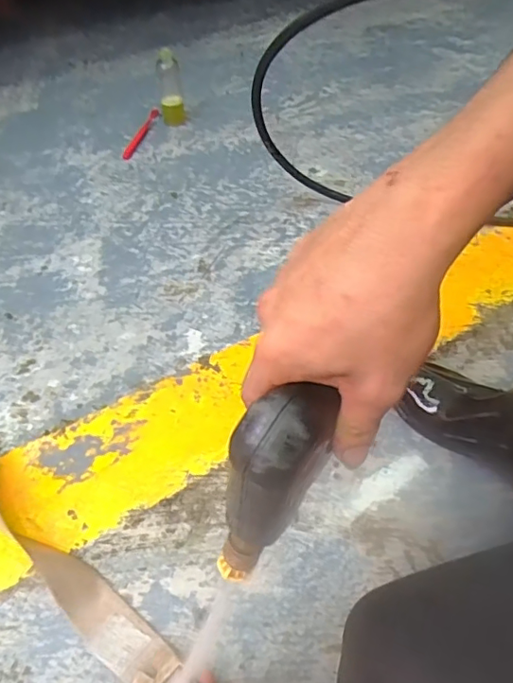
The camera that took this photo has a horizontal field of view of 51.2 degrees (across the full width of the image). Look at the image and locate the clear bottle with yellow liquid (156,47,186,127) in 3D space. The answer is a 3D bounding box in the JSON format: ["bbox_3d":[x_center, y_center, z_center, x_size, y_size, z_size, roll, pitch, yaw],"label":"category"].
[{"bbox_3d":[-0.175,-0.519,1.097,0.053,0.136,0.045,-7,52,-7],"label":"clear bottle with yellow liquid"}]

